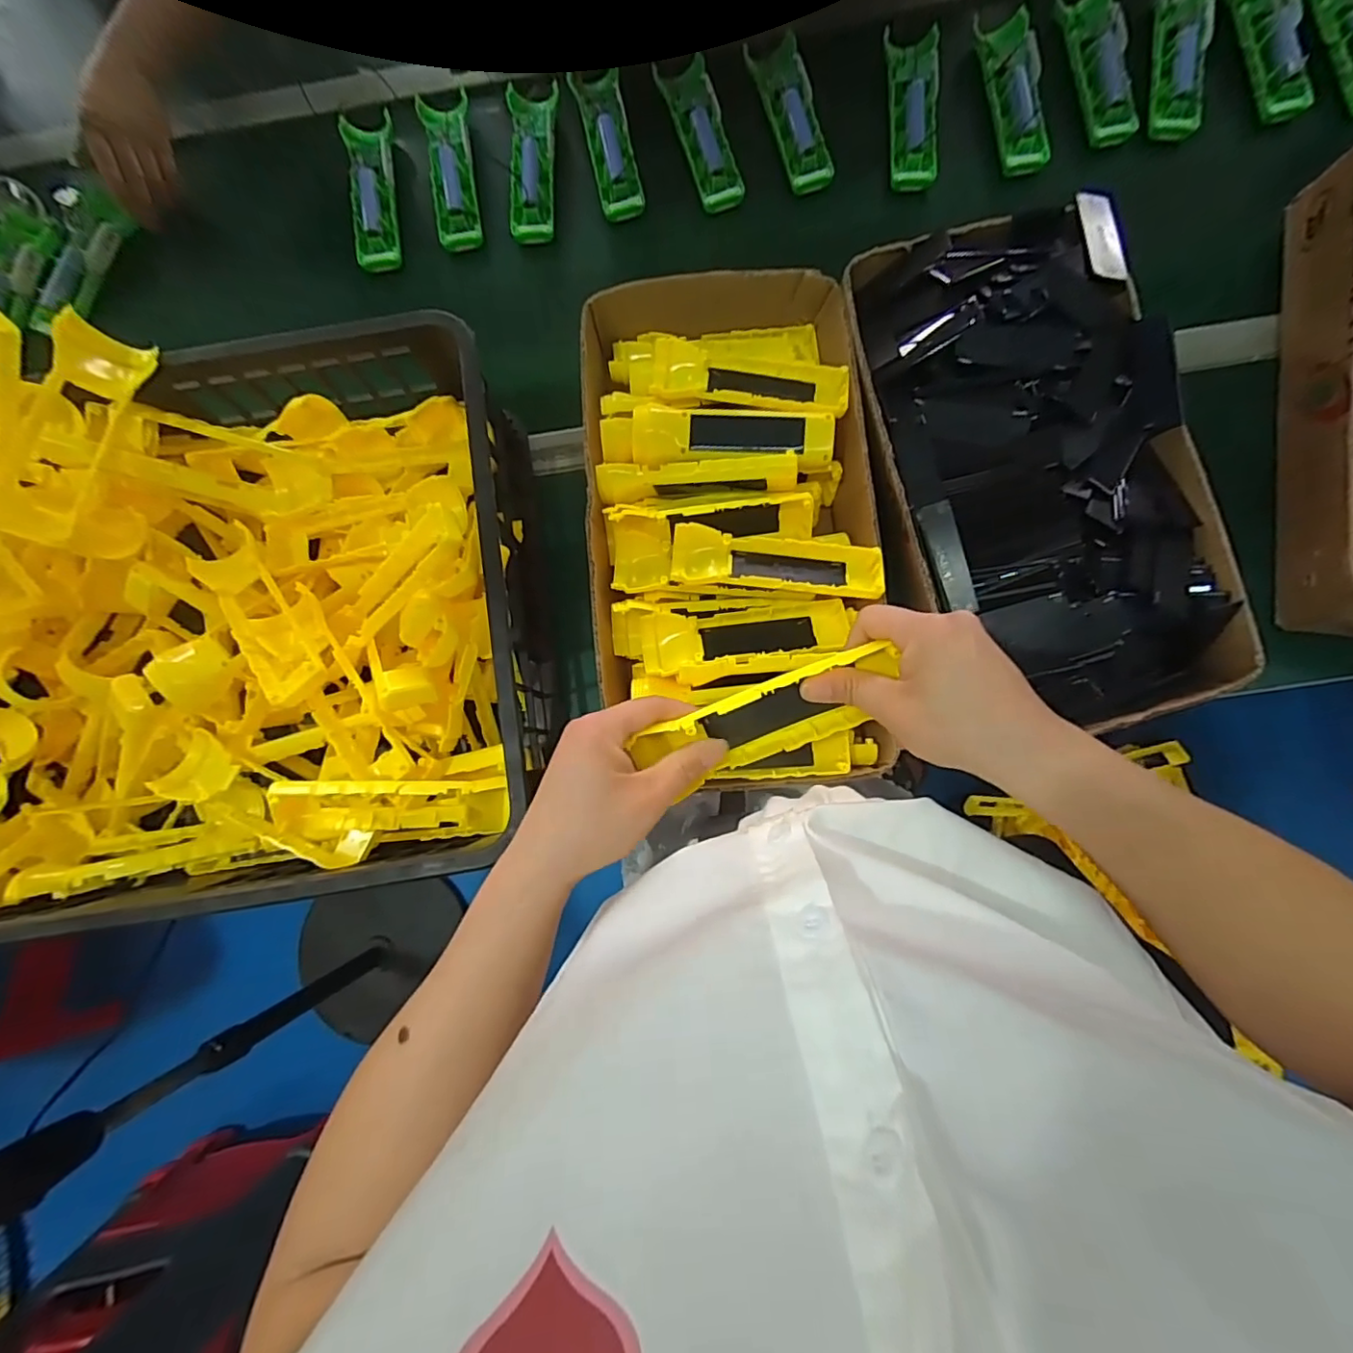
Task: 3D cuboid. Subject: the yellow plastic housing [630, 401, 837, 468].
[{"bbox_3d":[0.047,-0.198,0.480,0.162,0.020,0.047,-1,83,1],"label":"yellow plastic housing"}]

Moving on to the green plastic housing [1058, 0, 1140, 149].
[{"bbox_3d":[0.426,-0.617,0.587,0.051,0.019,0.169,-9,82,0],"label":"green plastic housing"}]

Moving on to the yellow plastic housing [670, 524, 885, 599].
[{"bbox_3d":[0.078,-0.088,0.457,0.161,0.024,0.045,5,83,2],"label":"yellow plastic housing"}]

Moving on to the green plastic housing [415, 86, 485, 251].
[{"bbox_3d":[-0.235,-0.531,0.606,0.048,0.020,0.166,-11,82,0],"label":"green plastic housing"}]

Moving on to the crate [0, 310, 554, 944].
[{"bbox_3d":[-0.438,-0.028,0.465,0.633,0.123,0.415,-8,82,0],"label":"crate"}]

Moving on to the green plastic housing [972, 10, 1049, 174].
[{"bbox_3d":[0.341,-0.592,0.587,0.049,0.018,0.173,-5,82,1],"label":"green plastic housing"}]

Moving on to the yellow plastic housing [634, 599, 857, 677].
[{"bbox_3d":[0.055,-0.031,0.458,0.162,0.033,0.048,-6,82,1],"label":"yellow plastic housing"}]

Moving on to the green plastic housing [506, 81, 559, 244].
[{"bbox_3d":[-0.148,-0.536,0.602,0.049,0.025,0.173,-3,83,1],"label":"green plastic housing"}]

